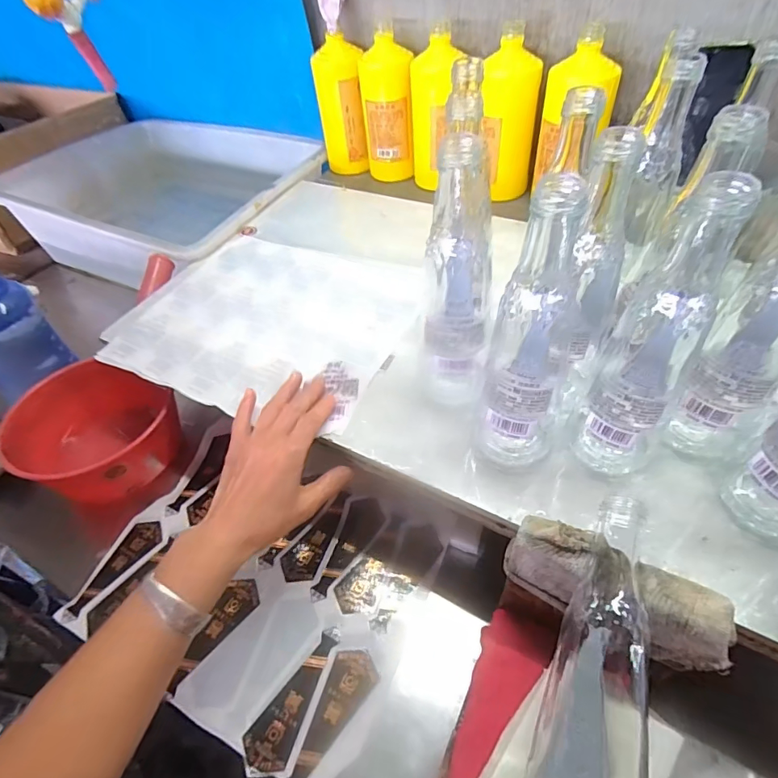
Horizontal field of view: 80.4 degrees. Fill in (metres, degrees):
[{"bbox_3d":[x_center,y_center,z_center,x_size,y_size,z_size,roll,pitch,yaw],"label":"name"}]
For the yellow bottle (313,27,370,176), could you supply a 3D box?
[{"bbox_3d":[-0.071,-0.424,0.708,0.069,0.168,0.066,-14,51,-4],"label":"yellow bottle"}]

